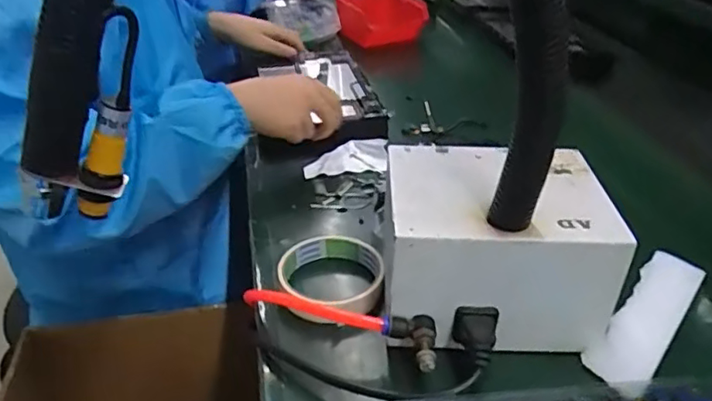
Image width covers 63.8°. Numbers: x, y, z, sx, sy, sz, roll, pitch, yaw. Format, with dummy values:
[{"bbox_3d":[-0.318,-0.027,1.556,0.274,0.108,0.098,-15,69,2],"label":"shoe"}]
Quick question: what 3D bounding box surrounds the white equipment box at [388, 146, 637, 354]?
[{"bbox_3d":[0.099,0.027,0.429,0.156,0.091,0.127,3,34,0],"label":"white equipment box"}]

